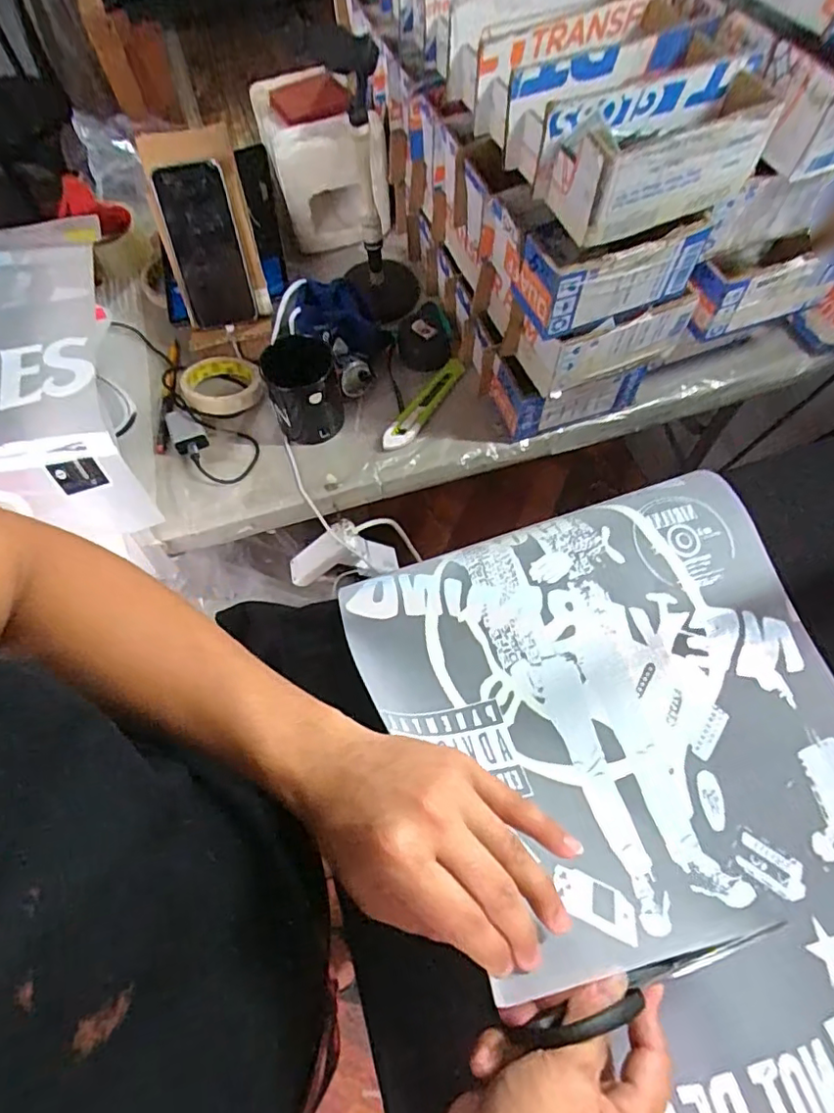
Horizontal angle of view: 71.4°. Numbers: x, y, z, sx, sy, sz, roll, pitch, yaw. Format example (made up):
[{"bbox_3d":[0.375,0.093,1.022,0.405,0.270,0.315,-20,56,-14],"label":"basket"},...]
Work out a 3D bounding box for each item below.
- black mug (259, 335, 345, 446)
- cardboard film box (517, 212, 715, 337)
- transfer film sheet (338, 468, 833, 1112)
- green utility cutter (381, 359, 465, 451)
[{"bbox_3d":[-0.126,-0.187,0.655,0.085,0.097,0.079,-16,65,-5],"label":"black mug"},{"bbox_3d":[0.169,-0.264,0.518,0.150,0.082,0.071,-20,66,-7],"label":"cardboard film box"},{"bbox_3d":[0.159,0.146,0.372,0.320,0.066,0.429,-17,65,-6],"label":"transfer film sheet"},{"bbox_3d":[0.007,-0.181,0.693,0.029,0.014,0.144,29,69,15],"label":"green utility cutter"}]

